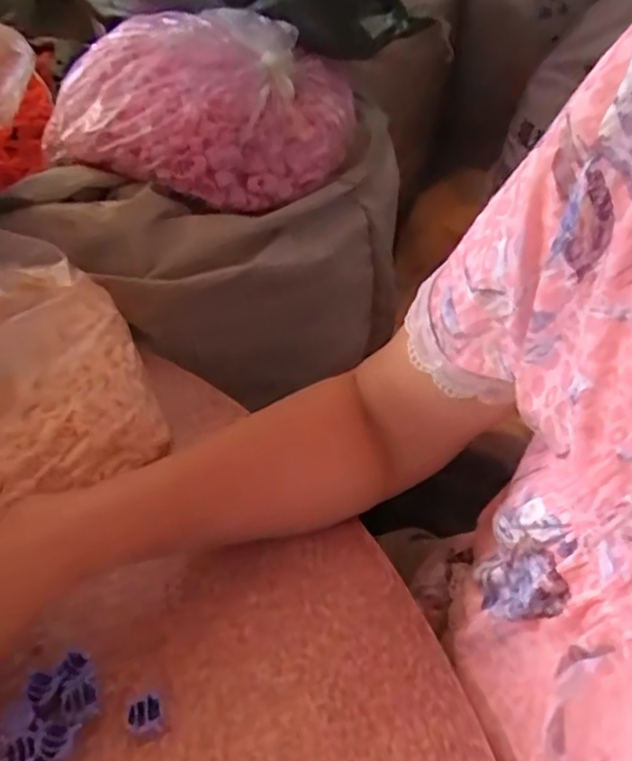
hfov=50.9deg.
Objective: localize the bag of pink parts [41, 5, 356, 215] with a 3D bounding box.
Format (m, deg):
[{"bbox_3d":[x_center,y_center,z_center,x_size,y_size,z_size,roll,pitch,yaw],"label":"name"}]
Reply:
[{"bbox_3d":[-0.111,-0.263,0.635,0.289,0.102,0.227,3,46,1],"label":"bag of pink parts"}]

